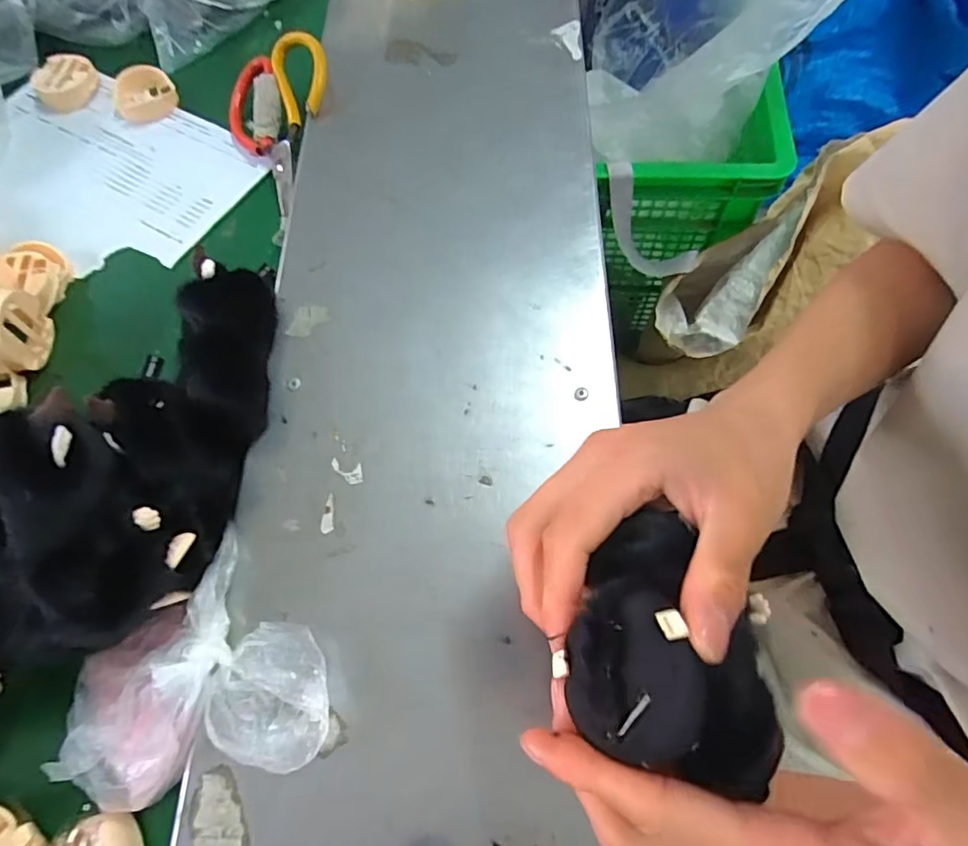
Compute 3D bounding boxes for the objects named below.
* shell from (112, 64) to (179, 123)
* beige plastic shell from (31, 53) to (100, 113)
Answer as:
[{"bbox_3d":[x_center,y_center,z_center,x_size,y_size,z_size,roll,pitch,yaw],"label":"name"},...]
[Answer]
[{"bbox_3d":[-0.322,-0.312,0.537,0.056,0.019,0.058,-31,68,-10],"label":"shell"},{"bbox_3d":[-0.402,-0.329,0.548,0.055,0.021,0.057,-40,70,-14],"label":"beige plastic shell"}]

